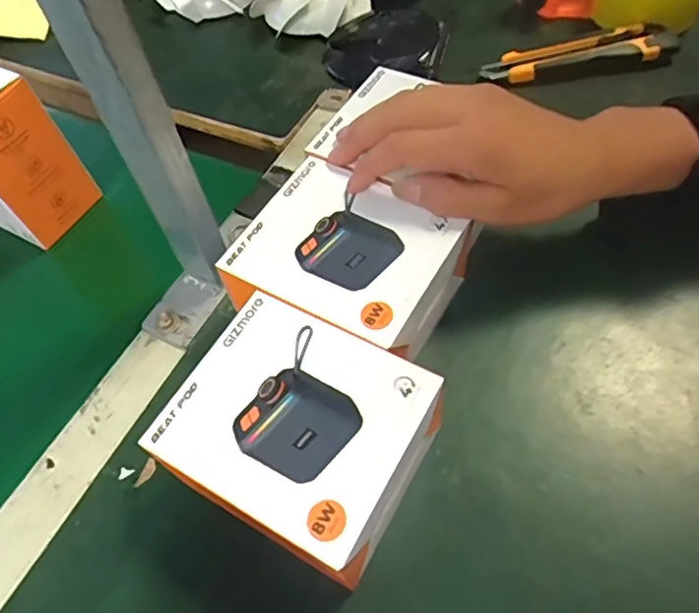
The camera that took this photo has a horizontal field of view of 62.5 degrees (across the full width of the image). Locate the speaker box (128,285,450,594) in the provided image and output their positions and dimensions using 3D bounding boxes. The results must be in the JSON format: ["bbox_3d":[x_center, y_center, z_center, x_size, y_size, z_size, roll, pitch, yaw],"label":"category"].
[{"bbox_3d":[-0.024,0.068,0.295,0.115,0.065,0.099,25,62,19],"label":"speaker box"}]

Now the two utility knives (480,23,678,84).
[{"bbox_3d":[0.201,-0.220,0.501,0.165,0.022,0.035,-8,57,1],"label":"two utility knives"}]

